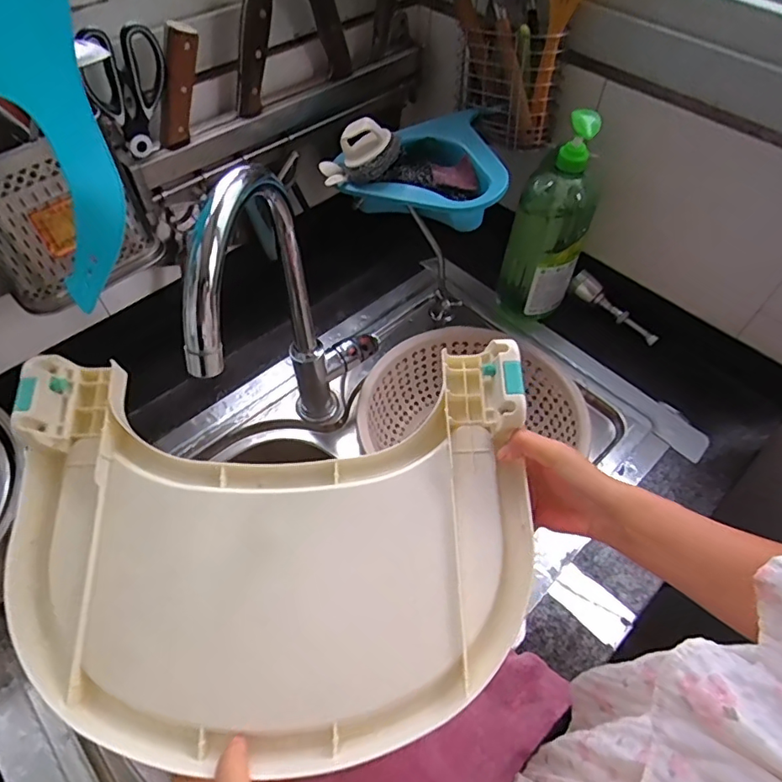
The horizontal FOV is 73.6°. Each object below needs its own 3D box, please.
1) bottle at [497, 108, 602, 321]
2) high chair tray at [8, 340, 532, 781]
[{"bbox_3d":[0.212,-0.212,0.704,0.094,0.298,0.066,20,56,12],"label":"bottle"},{"bbox_3d":[-0.097,0.123,0.428,0.412,0.055,0.313,-1,75,1],"label":"high chair tray"}]

